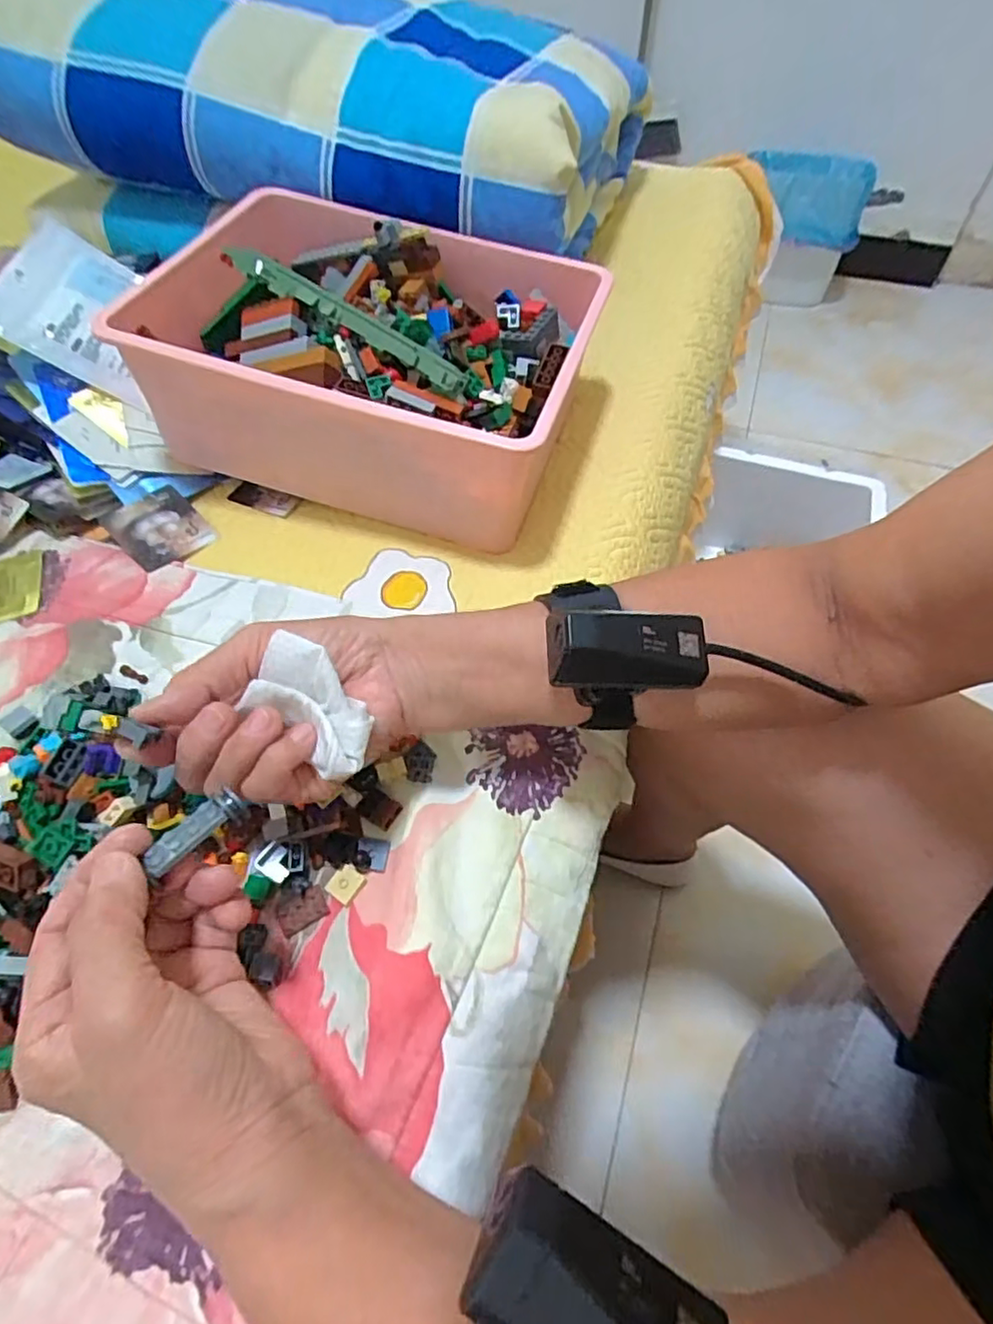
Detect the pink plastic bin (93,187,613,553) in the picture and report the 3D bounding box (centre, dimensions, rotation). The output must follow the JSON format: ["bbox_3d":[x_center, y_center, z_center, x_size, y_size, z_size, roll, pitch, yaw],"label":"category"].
[{"bbox_3d":[-0.092,-0.236,0.502,0.315,0.120,0.243,14,56,9],"label":"pink plastic bin"}]

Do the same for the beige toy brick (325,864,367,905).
[{"bbox_3d":[-0.077,0.113,0.326,0.015,0.004,0.016,31,60,20],"label":"beige toy brick"}]

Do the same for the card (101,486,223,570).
[{"bbox_3d":[-0.253,-0.103,0.477,0.069,0.009,0.058,38,63,23],"label":"card"}]

